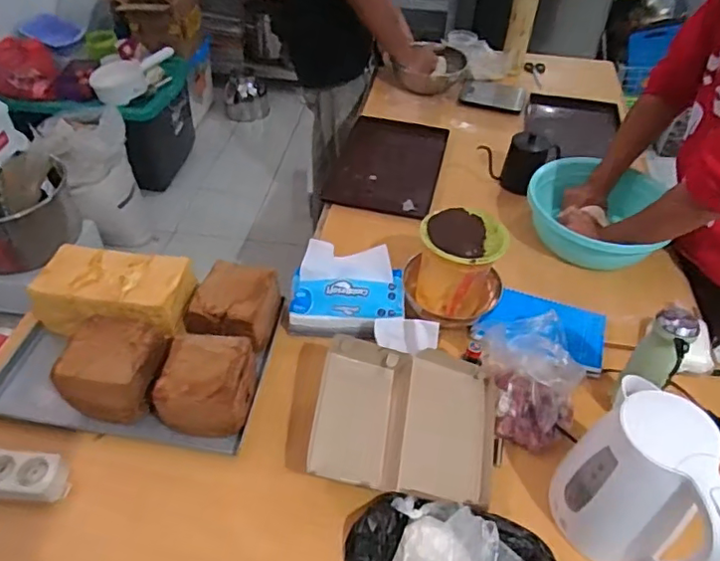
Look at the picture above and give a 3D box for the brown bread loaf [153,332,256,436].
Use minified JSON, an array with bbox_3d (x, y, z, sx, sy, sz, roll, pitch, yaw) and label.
[{"bbox_3d":[-0.217,0.153,0.792,0.119,0.088,0.129,1,46,-1],"label":"brown bread loaf"}]

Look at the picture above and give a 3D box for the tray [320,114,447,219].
[{"bbox_3d":[0.071,-0.278,1.295,0.231,0.023,0.361,7,46,10],"label":"tray"}]

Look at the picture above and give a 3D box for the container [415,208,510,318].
[{"bbox_3d":[0.160,-0.016,0.923,0.129,0.163,0.118,1,46,-1],"label":"container"}]

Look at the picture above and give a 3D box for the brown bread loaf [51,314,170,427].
[{"bbox_3d":[-0.356,0.127,0.808,0.119,0.086,0.137,4,46,2],"label":"brown bread loaf"}]

